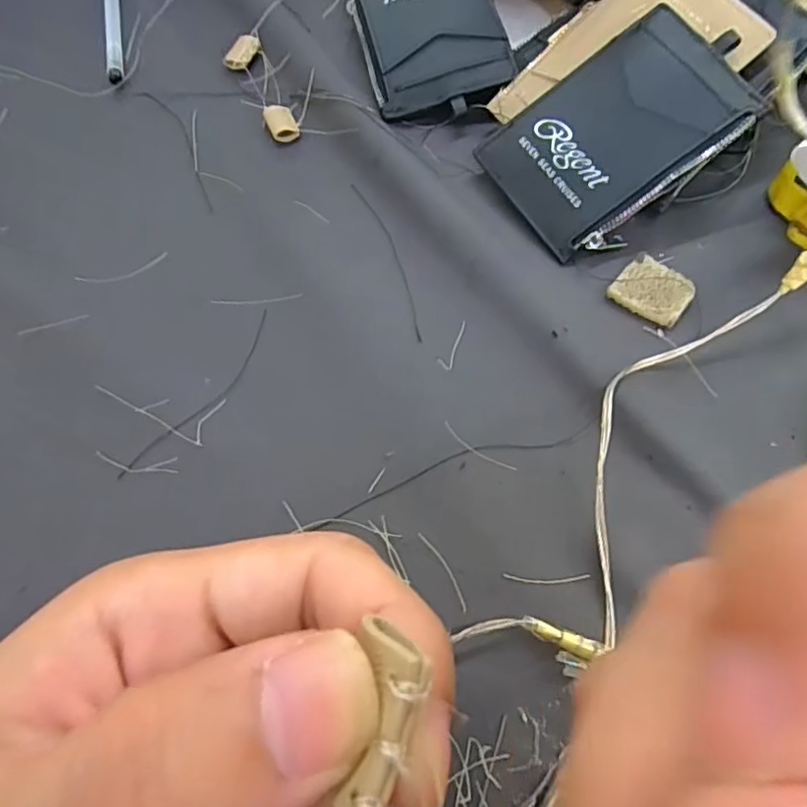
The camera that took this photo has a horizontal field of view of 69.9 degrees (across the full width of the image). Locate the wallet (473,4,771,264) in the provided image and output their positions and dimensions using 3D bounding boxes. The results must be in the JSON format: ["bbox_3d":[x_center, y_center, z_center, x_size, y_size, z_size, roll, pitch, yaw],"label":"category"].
[{"bbox_3d":[0.098,-0.125,0.267,0.111,0.007,0.077,-36,73,9],"label":"wallet"}]

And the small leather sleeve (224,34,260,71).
[{"bbox_3d":[-0.090,-0.196,0.322,0.012,0.007,0.021,27,71,12],"label":"small leather sleeve"}]

